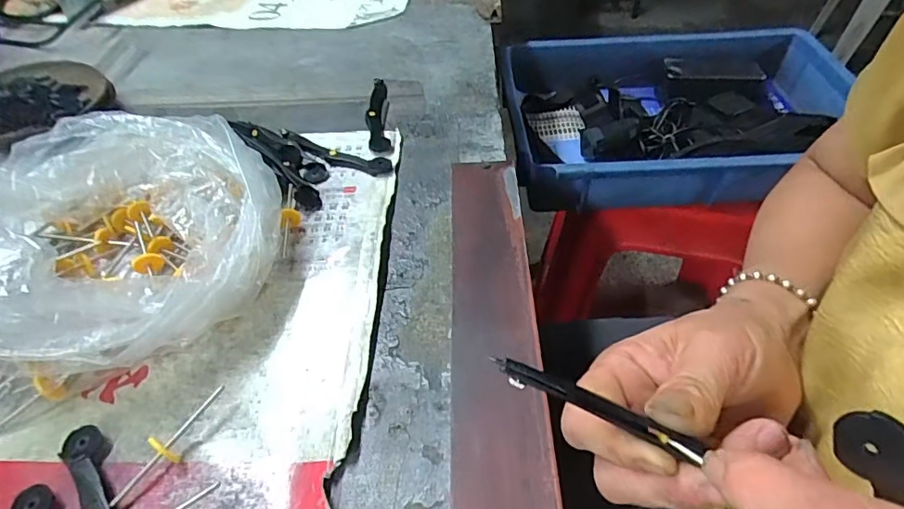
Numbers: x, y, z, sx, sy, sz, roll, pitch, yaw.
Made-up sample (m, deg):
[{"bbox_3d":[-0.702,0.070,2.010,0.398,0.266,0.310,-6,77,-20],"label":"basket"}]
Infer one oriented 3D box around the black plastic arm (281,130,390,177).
[{"bbox_3d":[-0.097,-0.081,0.418,0.109,0.007,0.021,19,51,21],"label":"black plastic arm"}]

